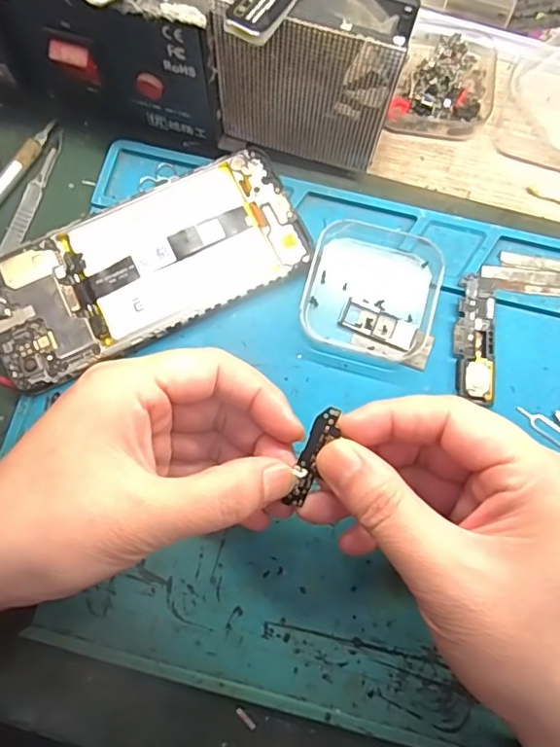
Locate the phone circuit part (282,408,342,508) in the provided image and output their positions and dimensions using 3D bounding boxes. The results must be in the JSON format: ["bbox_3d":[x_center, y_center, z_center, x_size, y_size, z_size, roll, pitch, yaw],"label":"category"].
[{"bbox_3d":[0.012,0.033,0.208,0.008,0.004,0.043,21,106,5],"label":"phone circuit part"}]

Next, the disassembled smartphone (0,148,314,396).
[{"bbox_3d":[-0.067,-0.054,0.273,0.161,0.013,0.072,-27,78,-6],"label":"disassembled smartphone"}]

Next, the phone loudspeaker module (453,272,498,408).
[{"bbox_3d":[0.097,-0.017,0.270,0.020,0.005,0.064,4,77,1],"label":"phone loudspeaker module"}]

